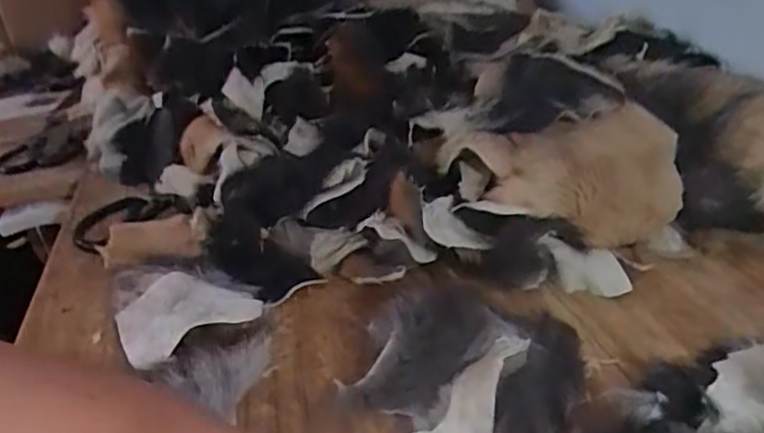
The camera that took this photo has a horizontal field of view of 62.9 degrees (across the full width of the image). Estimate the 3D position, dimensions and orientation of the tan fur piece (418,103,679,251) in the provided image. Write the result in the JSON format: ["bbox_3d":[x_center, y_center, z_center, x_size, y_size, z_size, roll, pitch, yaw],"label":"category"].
[{"bbox_3d":[0.167,-0.035,0.566,0.212,0.132,0.081,3,-16,-18],"label":"tan fur piece"}]

